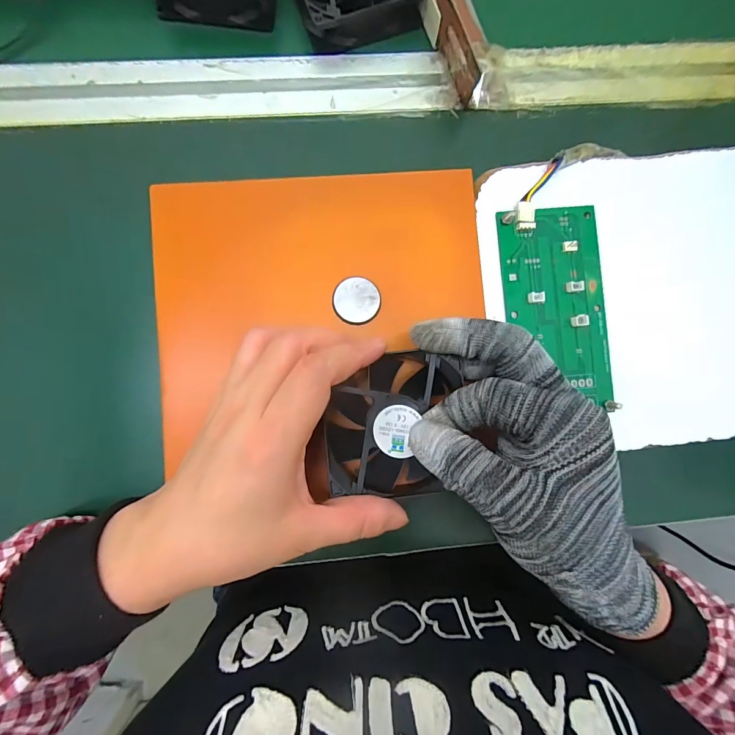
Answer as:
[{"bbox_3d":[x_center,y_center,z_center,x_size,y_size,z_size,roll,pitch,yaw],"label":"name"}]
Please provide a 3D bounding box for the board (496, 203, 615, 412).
[{"bbox_3d":[0.122,-0.041,0.236,0.064,0.007,0.126,-4,87,-3],"label":"board"}]

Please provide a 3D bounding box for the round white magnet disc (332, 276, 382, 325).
[{"bbox_3d":[-0.006,-0.041,0.226,0.028,0.004,0.029,0,86,-3],"label":"round white magnet disc"}]

